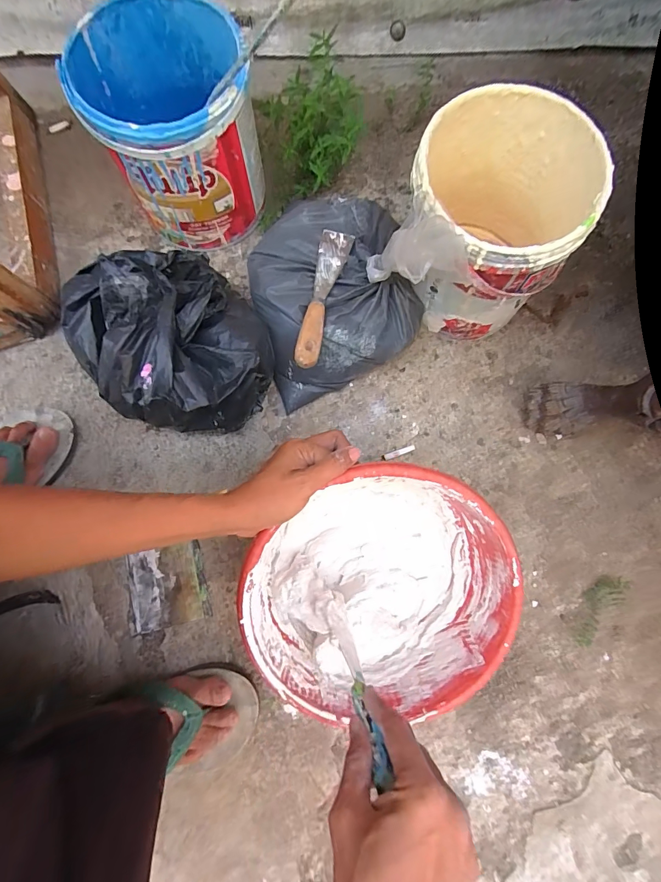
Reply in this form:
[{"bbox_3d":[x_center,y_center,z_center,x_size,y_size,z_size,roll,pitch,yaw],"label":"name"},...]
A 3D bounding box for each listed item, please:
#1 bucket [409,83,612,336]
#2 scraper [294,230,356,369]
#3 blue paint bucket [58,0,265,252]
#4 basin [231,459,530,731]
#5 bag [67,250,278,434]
[{"bbox_3d":[0.165,-0.219,0.461,0.171,0.198,0.199,13,80,3],"label":"bucket"},{"bbox_3d":[-0.010,-0.164,0.464,0.033,0.015,0.169,12,80,3],"label":"scraper"},{"bbox_3d":[-0.178,-0.366,0.495,0.174,0.177,0.202,-28,80,-5],"label":"blue paint bucket"},{"bbox_3d":[0.046,0.154,0.420,0.245,0.103,0.245,-38,97,1],"label":"basin"},{"bbox_3d":[-0.179,-0.111,0.472,0.217,0.136,0.191,43,82,8],"label":"bag"}]

